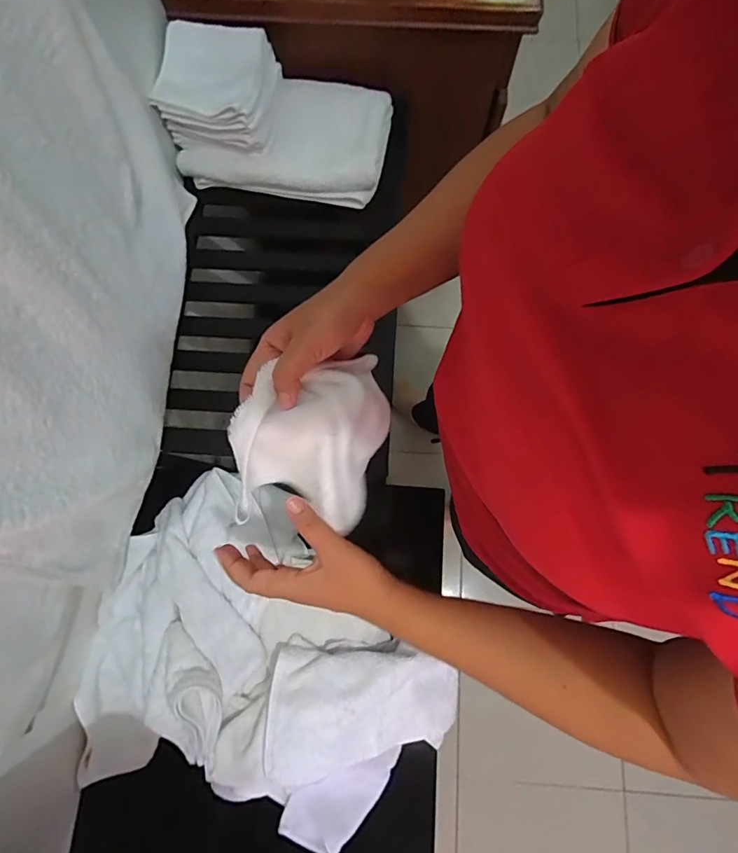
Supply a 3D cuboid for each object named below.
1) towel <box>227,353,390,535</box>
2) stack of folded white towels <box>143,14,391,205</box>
[{"bbox_3d":[-0.048,0.012,0.387,0.112,0.084,0.134,11,76,4],"label":"towel"},{"bbox_3d":[-0.149,-0.522,0.775,0.353,0.143,0.197,9,76,3],"label":"stack of folded white towels"}]

